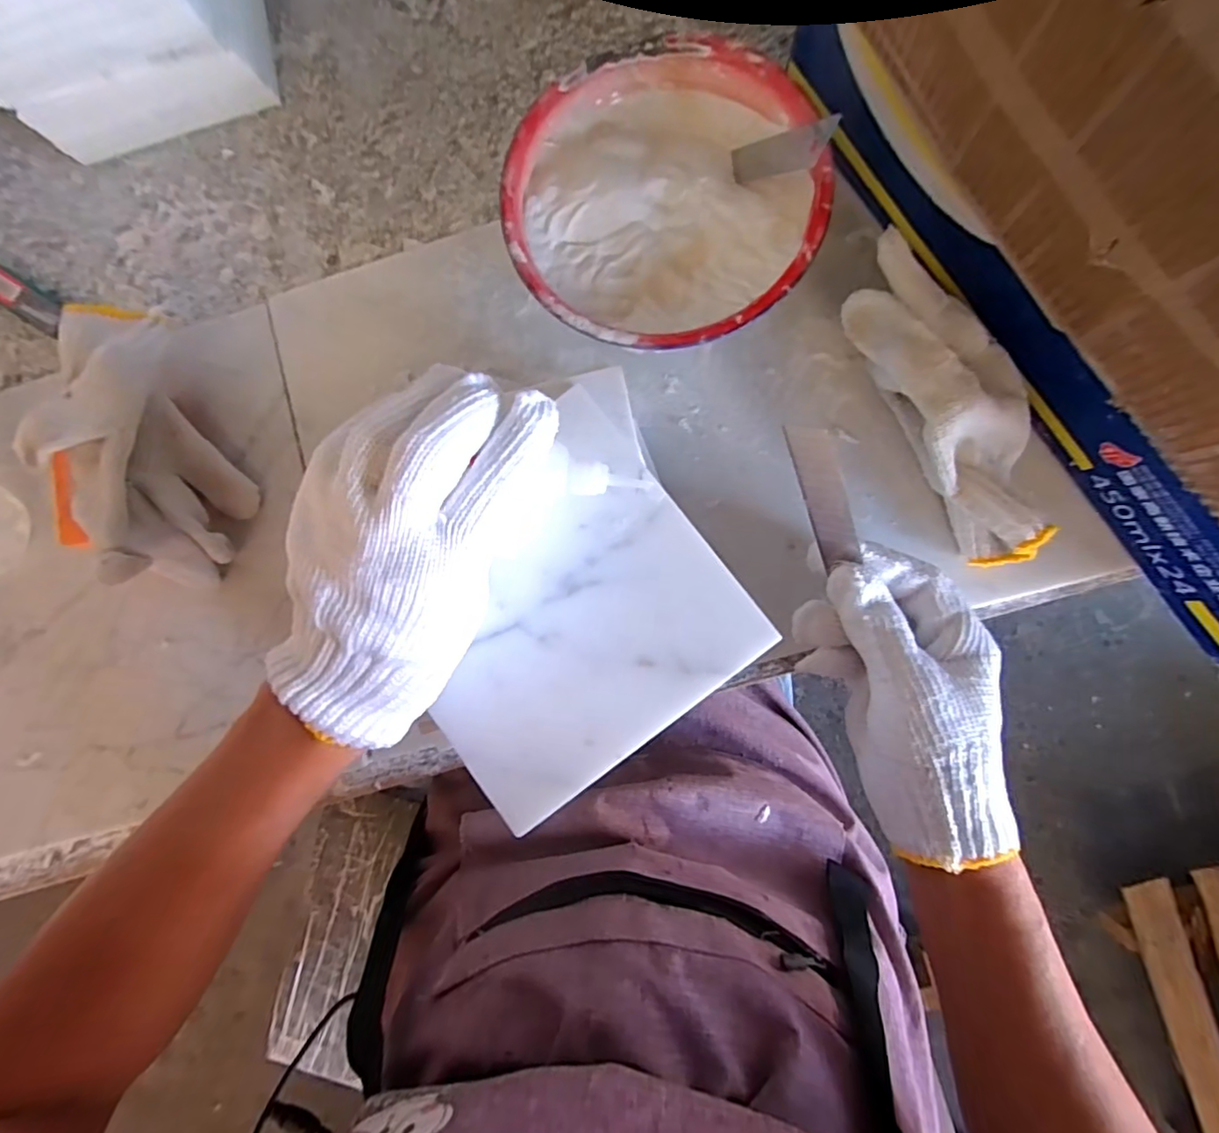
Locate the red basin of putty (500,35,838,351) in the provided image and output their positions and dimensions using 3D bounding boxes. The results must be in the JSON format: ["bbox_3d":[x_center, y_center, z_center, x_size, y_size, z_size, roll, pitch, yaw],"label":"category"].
[{"bbox_3d":[0.031,-0.193,0.315,0.161,0.054,0.159,-1,84,6],"label":"red basin of putty"}]

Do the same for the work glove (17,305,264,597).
[{"bbox_3d":[-0.274,-0.070,0.325,0.084,0.076,0.161,-8,83,6],"label":"work glove"}]

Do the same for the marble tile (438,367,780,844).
[{"bbox_3d":[-0.022,0.016,0.262,0.158,0.011,0.148,-38,81,2],"label":"marble tile"}]

